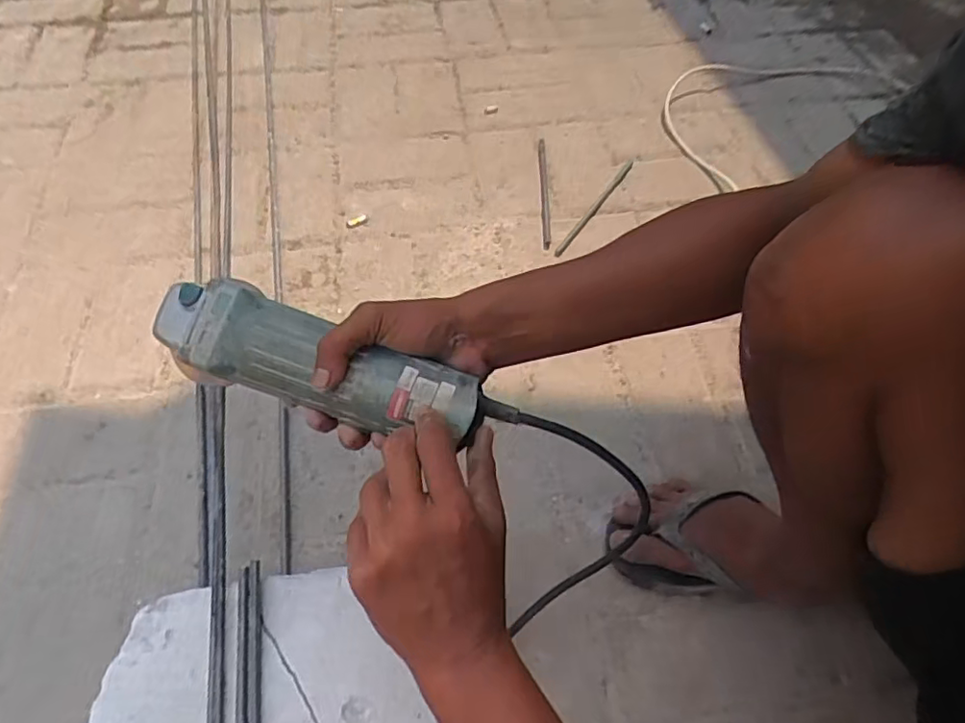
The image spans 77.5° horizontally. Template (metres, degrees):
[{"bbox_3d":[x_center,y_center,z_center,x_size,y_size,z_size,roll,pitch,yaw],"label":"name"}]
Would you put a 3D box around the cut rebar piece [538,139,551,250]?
[{"bbox_3d":[0.091,-0.257,0.892,0.011,0.006,0.226,0,56,2],"label":"cut rebar piece"}]

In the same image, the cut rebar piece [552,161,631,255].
[{"bbox_3d":[0.169,-0.230,0.880,0.011,0.010,0.225,28,61,19],"label":"cut rebar piece"}]

